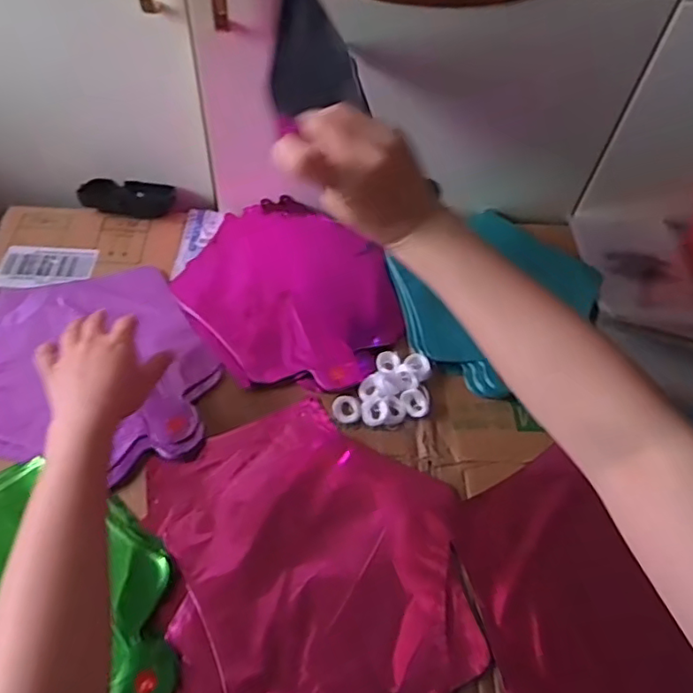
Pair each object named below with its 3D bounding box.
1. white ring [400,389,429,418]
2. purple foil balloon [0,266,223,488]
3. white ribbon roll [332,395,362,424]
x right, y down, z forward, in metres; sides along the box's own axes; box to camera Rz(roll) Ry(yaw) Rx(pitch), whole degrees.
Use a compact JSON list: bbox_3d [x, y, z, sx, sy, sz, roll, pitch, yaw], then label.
[{"bbox_3d":[0.066,0.057,0.583,0.023,0.014,0.028,-15,58,-14],"label":"white ring"},{"bbox_3d":[-0.246,0.008,0.587,0.231,0.015,0.224,1,56,-4],"label":"purple foil balloon"},{"bbox_3d":[0.000,0.060,0.577,0.025,0.004,0.030,-13,58,-13],"label":"white ribbon roll"}]

